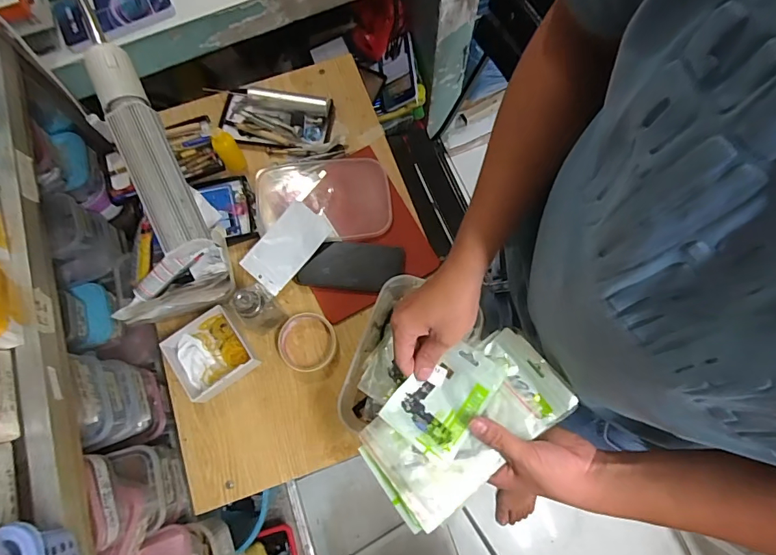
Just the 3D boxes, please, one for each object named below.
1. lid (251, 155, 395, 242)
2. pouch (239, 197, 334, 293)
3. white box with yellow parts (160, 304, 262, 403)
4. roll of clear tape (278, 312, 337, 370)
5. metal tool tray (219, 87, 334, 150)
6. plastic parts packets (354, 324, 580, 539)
[{"bbox_3d":[-0.109,-0.129,0.732,0.221,0.021,0.149,-7,74,-1],"label":"lid"},{"bbox_3d":[-0.163,-0.048,0.695,0.078,0.007,0.137,42,90,1],"label":"pouch"},{"bbox_3d":[-0.261,0.114,0.647,0.112,0.042,0.110,-36,76,-8],"label":"white box with yellow parts"},{"bbox_3d":[-0.123,0.098,0.671,0.083,0.026,0.089,0,74,1],"label":"roll of clear tape"},{"bbox_3d":[-0.200,-0.278,0.765,0.191,0.031,0.095,7,74,3],"label":"metal tool tray"},{"bbox_3d":[0.076,0.145,0.452,0.205,0.024,0.117,-36,77,-8],"label":"plastic parts packets"}]

